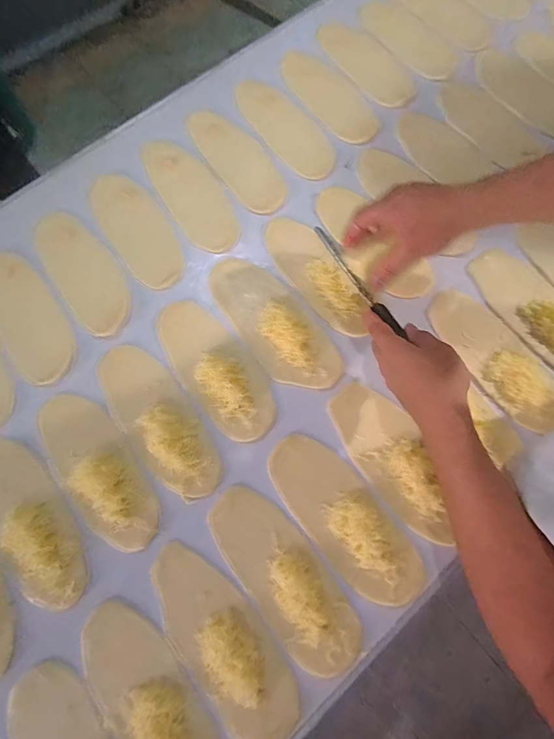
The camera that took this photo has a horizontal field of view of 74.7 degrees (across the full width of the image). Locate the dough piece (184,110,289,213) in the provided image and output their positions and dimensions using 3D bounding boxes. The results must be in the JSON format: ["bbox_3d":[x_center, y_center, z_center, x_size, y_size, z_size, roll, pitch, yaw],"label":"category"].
[{"bbox_3d":[-0.064,-0.336,0.578,0.081,0.015,0.211,-35,78,-9],"label":"dough piece"}]

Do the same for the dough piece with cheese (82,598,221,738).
[{"bbox_3d":[-0.135,0.361,0.391,0.090,0.017,0.221,-37,78,-10],"label":"dough piece with cheese"}]

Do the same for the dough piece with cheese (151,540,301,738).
[{"bbox_3d":[-0.063,0.300,0.401,0.089,0.017,0.223,-36,78,-9],"label":"dough piece with cheese"}]

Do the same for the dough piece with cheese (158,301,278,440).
[{"bbox_3d":[-0.079,-0.003,0.476,0.093,0.016,0.204,-38,78,-10],"label":"dough piece with cheese"}]

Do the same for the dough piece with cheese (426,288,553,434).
[{"bbox_3d":[0.297,-0.017,0.485,0.086,0.023,0.225,-37,78,-10],"label":"dough piece with cheese"}]

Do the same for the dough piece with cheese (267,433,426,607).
[{"bbox_3d":[0.080,0.176,0.431,0.089,0.016,0.221,-39,78,-10],"label":"dough piece with cheese"}]

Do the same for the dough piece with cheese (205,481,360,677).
[{"bbox_3d":[0.006,0.237,0.415,0.086,0.017,0.219,-40,78,-10],"label":"dough piece with cheese"}]

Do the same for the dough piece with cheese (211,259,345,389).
[{"bbox_3d":[-0.006,-0.065,0.493,0.093,0.024,0.223,-38,78,-10],"label":"dough piece with cheese"}]

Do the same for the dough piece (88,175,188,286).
[{"bbox_3d":[-0.206,-0.210,0.536,0.087,0.010,0.200,-33,77,-9],"label":"dough piece"}]

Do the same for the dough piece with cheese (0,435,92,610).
[{"bbox_3d":[-0.300,0.179,0.437,0.090,0.012,0.216,-39,78,-10],"label":"dough piece with cheese"}]

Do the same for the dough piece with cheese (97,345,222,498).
[{"bbox_3d":[-0.153,0.062,0.468,0.085,0.013,0.221,-37,78,-10],"label":"dough piece with cheese"}]

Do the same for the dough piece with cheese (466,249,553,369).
[{"bbox_3d":[0.363,-0.077,0.497,0.088,0.015,0.226,-38,78,-10],"label":"dough piece with cheese"}]

